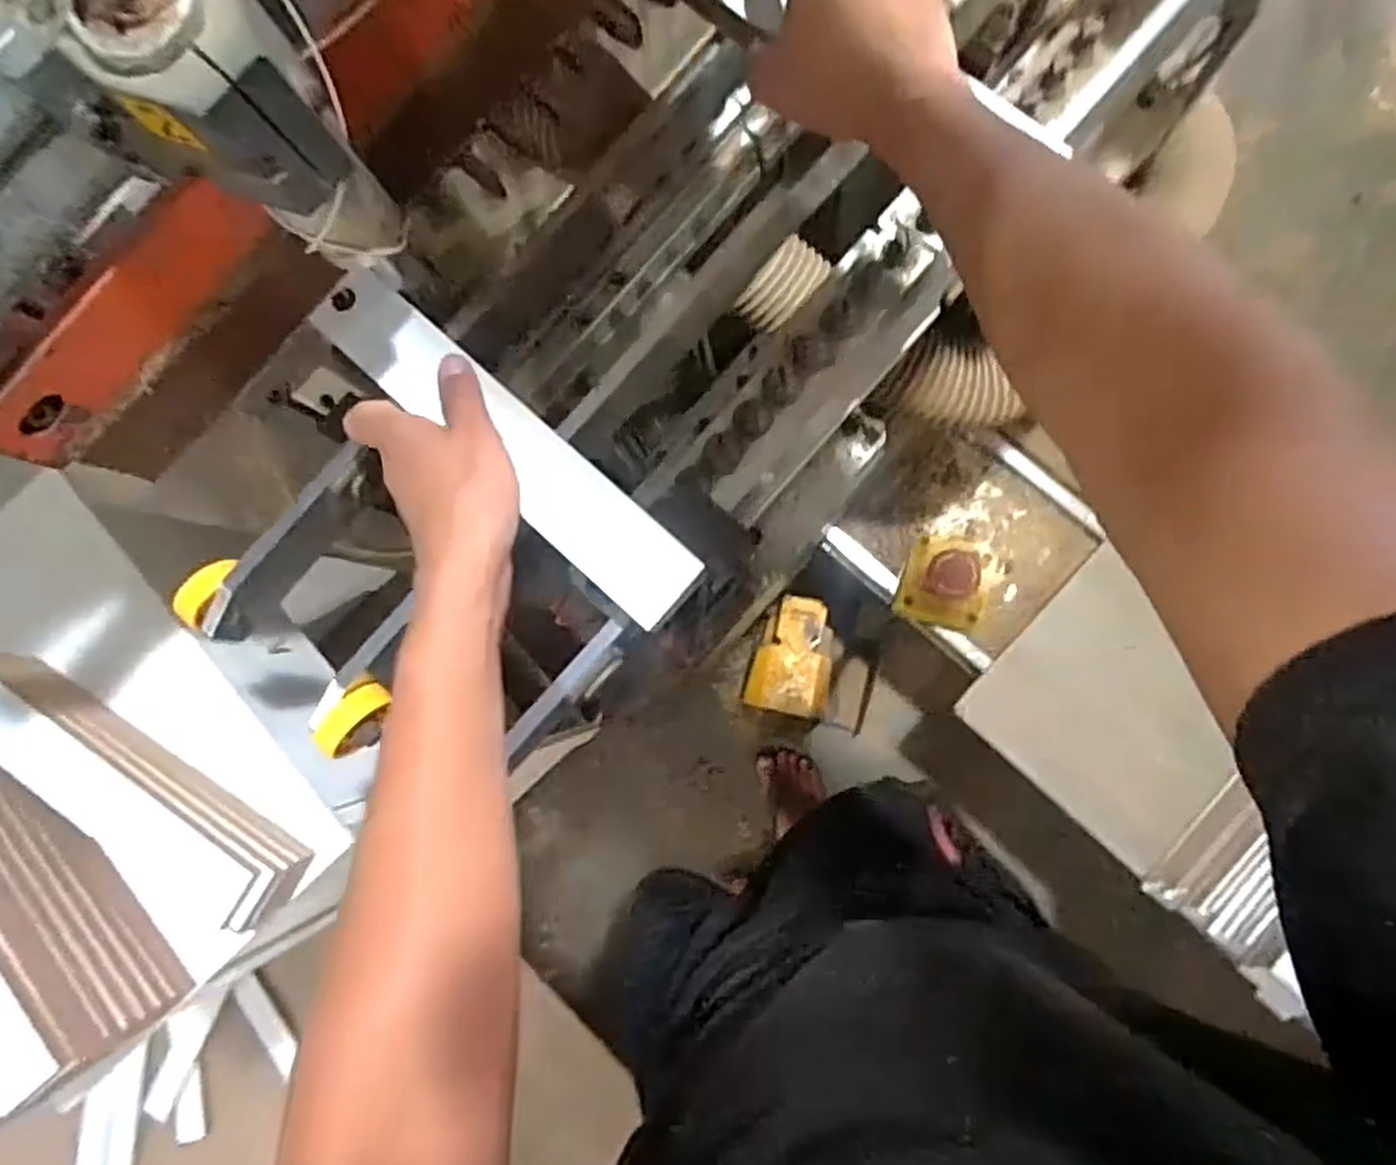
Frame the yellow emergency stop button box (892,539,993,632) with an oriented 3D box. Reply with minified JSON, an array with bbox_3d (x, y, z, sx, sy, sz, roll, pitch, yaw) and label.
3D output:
[{"bbox_3d":[0.200,0.001,0.625,0.071,0.049,0.069,21,86,8],"label":"yellow emergency stop button box"}]

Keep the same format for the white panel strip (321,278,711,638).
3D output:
[{"bbox_3d":[-0.106,-0.078,0.422,0.258,0.012,0.046,42,87,7],"label":"white panel strip"}]

